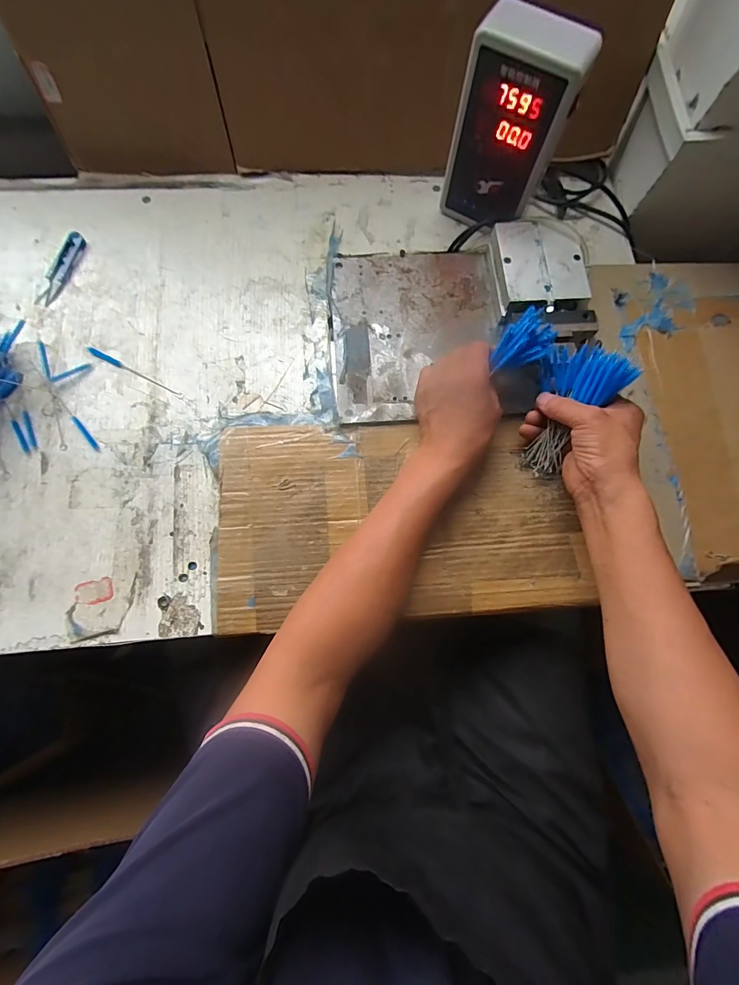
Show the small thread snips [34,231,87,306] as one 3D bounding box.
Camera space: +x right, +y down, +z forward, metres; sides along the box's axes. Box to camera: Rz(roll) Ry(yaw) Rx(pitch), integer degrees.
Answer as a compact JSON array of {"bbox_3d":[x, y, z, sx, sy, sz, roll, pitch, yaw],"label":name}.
[{"bbox_3d":[-0.380,-0.276,0.476,0.025,0.009,0.106,16,75,3],"label":"small thread snips"}]

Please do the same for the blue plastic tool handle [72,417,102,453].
[{"bbox_3d":[-0.313,-0.065,0.427,0.008,0.004,0.051,-40,79,-11],"label":"blue plastic tool handle"}]

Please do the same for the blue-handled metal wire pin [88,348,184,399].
[{"bbox_3d":[-0.271,-0.139,0.450,0.128,0.004,0.007,26,76,6],"label":"blue-handled metal wire pin"}]

